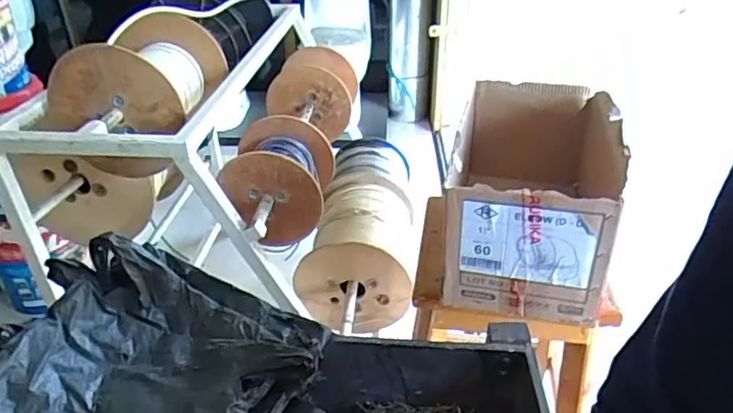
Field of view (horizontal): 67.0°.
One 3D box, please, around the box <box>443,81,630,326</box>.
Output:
[{"bbox_3d":[0.284,-0.044,0.940,0.268,0.212,0.496,10,33,17],"label":"box"}]

